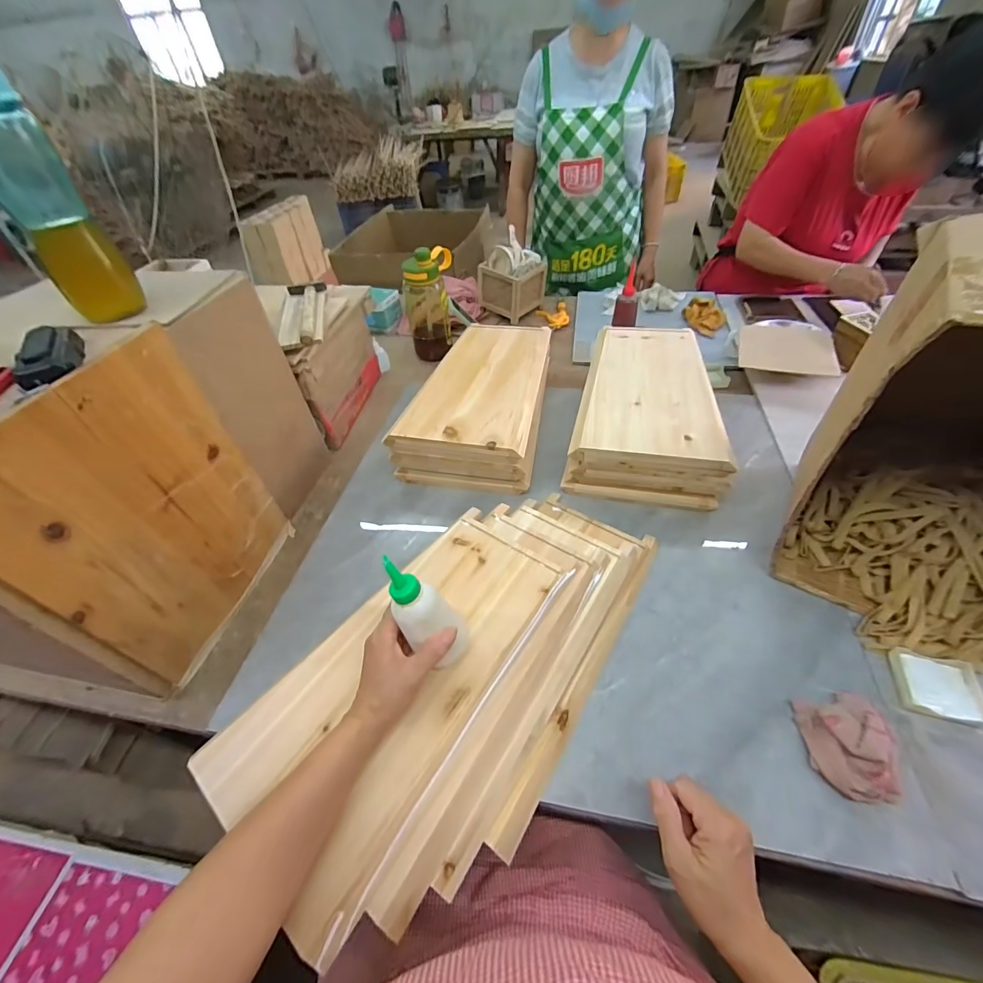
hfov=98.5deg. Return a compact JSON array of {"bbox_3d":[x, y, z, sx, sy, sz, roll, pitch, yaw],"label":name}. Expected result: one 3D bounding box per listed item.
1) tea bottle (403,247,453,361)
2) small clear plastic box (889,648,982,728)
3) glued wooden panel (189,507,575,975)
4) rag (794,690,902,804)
[{"bbox_3d":[-0.153,-0.475,1.081,0.127,0.247,0.102,-9,47,-2],"label":"tea bottle"},{"bbox_3d":[0.523,0.229,0.492,0.084,0.017,0.070,9,48,14],"label":"small clear plastic box"},{"bbox_3d":[-0.099,0.198,0.502,0.217,0.018,0.427,26,54,27],"label":"glued wooden panel"},{"bbox_3d":[0.380,0.266,0.451,0.071,0.048,0.099,1,47,6],"label":"rag"}]

